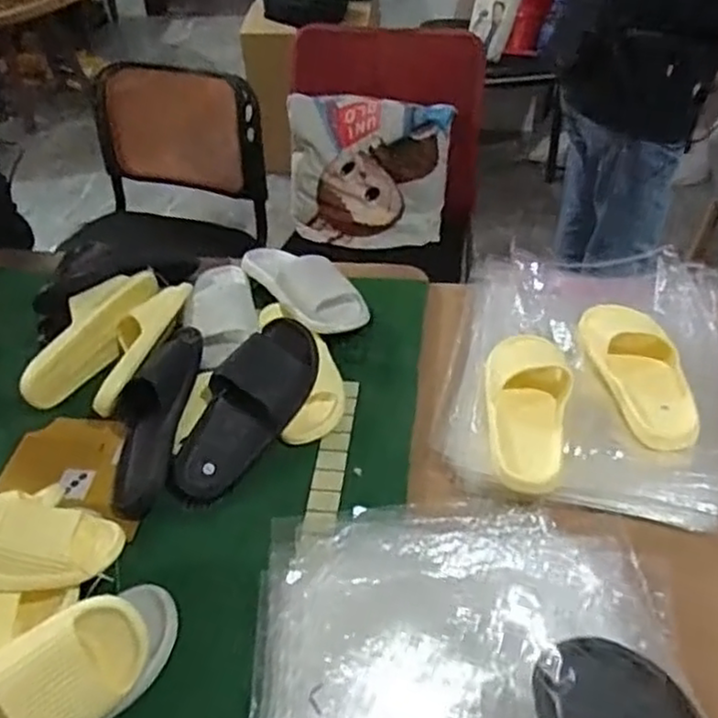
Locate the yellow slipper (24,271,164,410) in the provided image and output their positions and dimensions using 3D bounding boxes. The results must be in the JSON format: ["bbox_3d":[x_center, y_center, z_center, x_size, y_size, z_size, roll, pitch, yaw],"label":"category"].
[{"bbox_3d":[-0.384,-0.036,0.989,0.062,0.081,0.236,1,51,52],"label":"yellow slipper"}]

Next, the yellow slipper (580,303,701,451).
[{"bbox_3d":[0.370,0.017,0.922,0.101,0.057,0.234,-13,60,-10],"label":"yellow slipper"}]

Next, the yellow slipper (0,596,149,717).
[{"bbox_3d":[-0.313,0.315,0.636,0.250,0.106,0.075,-29,13,-9],"label":"yellow slipper"}]

